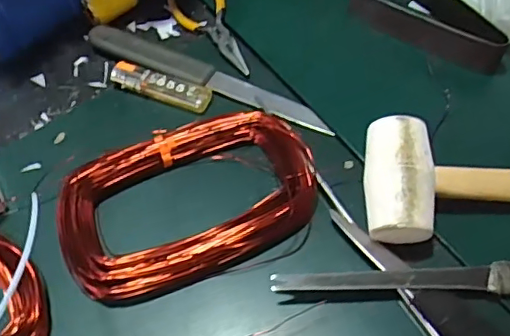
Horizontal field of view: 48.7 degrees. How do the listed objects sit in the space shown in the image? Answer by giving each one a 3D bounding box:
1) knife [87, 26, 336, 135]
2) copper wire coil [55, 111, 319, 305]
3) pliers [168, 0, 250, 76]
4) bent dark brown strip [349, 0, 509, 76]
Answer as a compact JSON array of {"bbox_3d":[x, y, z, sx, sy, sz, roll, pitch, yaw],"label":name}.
[{"bbox_3d":[-0.043,-0.076,0.468,0.227,0.009,0.026,22,62,16],"label":"knife"},{"bbox_3d":[-0.047,0.020,0.397,0.179,0.025,0.108,-19,59,-8],"label":"copper wire coil"},{"bbox_3d":[-0.043,-0.126,0.496,0.047,0.012,0.123,-16,59,-7],"label":"pliers"},{"bbox_3d":[0.145,-0.123,0.472,0.072,0.033,0.134,-38,64,-18],"label":"bent dark brown strip"}]

